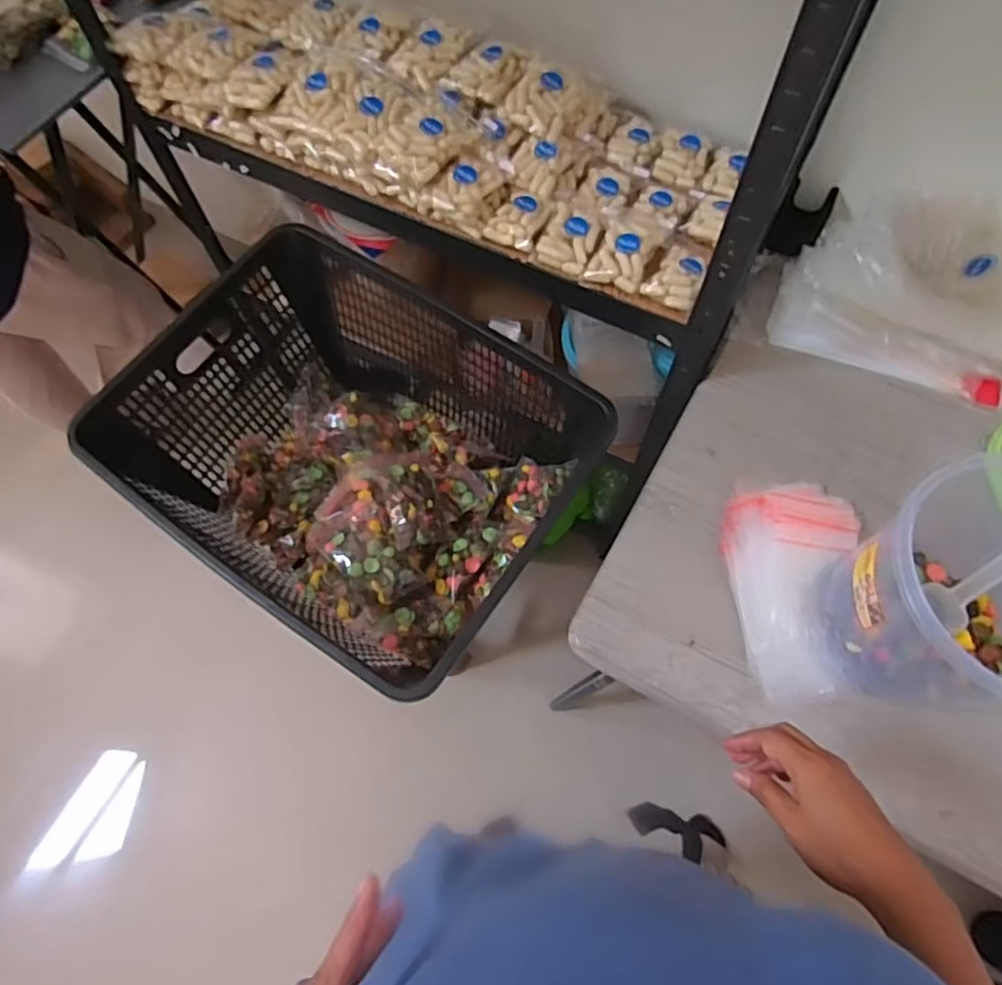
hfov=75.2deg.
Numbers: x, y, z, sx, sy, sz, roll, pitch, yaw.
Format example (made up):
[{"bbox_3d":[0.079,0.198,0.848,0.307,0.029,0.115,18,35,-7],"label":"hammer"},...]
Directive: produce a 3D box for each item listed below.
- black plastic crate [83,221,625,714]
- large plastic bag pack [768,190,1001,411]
[{"bbox_3d":[-0.195,-0.031,0.897,0.533,0.256,0.422,31,70,14],"label":"black plastic crate"},{"bbox_3d":[0.540,-0.241,0.794,0.349,0.139,0.168,21,68,10],"label":"large plastic bag pack"}]

